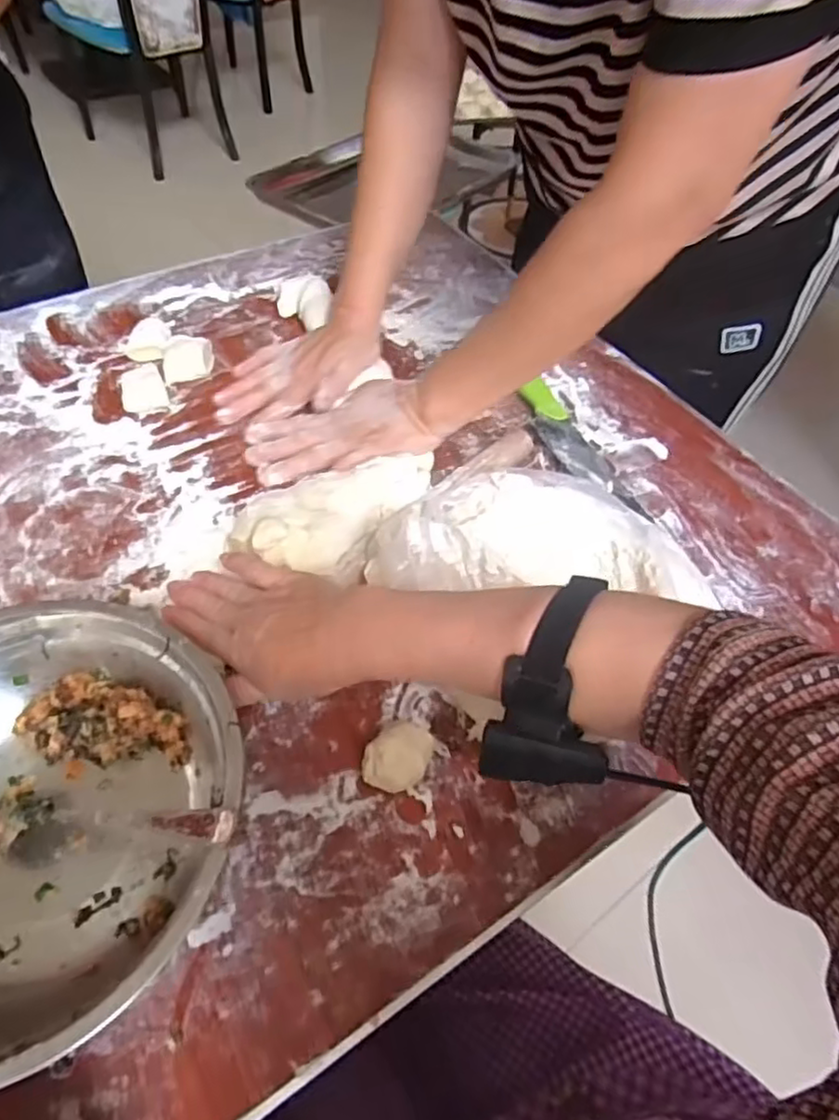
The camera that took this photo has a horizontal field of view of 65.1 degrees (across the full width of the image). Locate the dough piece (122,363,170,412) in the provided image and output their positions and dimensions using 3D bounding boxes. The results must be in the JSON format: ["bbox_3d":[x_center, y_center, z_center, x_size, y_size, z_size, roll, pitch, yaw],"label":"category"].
[{"bbox_3d":[-0.257,-0.159,0.613,0.038,0.019,0.049,-13,54,-14],"label":"dough piece"}]

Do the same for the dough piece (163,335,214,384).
[{"bbox_3d":[-0.224,-0.195,0.638,0.044,0.020,0.054,-7,53,-9],"label":"dough piece"}]

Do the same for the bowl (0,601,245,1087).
[{"bbox_3d":[-0.218,0.148,0.365,0.228,0.073,0.222,2,52,-2],"label":"bowl"}]

